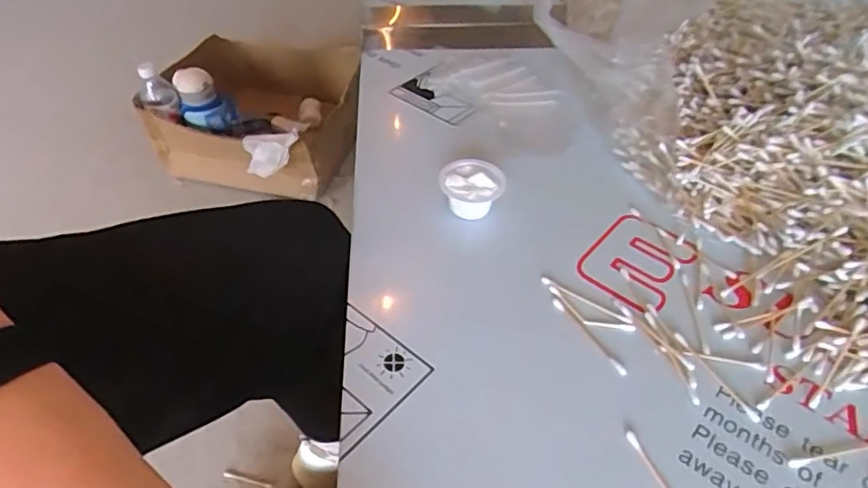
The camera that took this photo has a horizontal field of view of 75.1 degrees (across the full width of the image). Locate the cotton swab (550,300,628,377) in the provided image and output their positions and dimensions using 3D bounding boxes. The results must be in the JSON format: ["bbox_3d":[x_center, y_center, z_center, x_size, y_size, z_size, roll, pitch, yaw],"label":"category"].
[{"bbox_3d":[0.108,0.065,0.397,0.008,0.005,0.072,-25,51,-21],"label":"cotton swab"}]

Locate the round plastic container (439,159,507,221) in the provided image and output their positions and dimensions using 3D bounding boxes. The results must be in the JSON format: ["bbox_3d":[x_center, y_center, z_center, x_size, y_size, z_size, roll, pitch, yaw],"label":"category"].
[{"bbox_3d":[0.032,-0.043,0.480,0.053,0.037,0.049,0,47,0],"label":"round plastic container"}]

